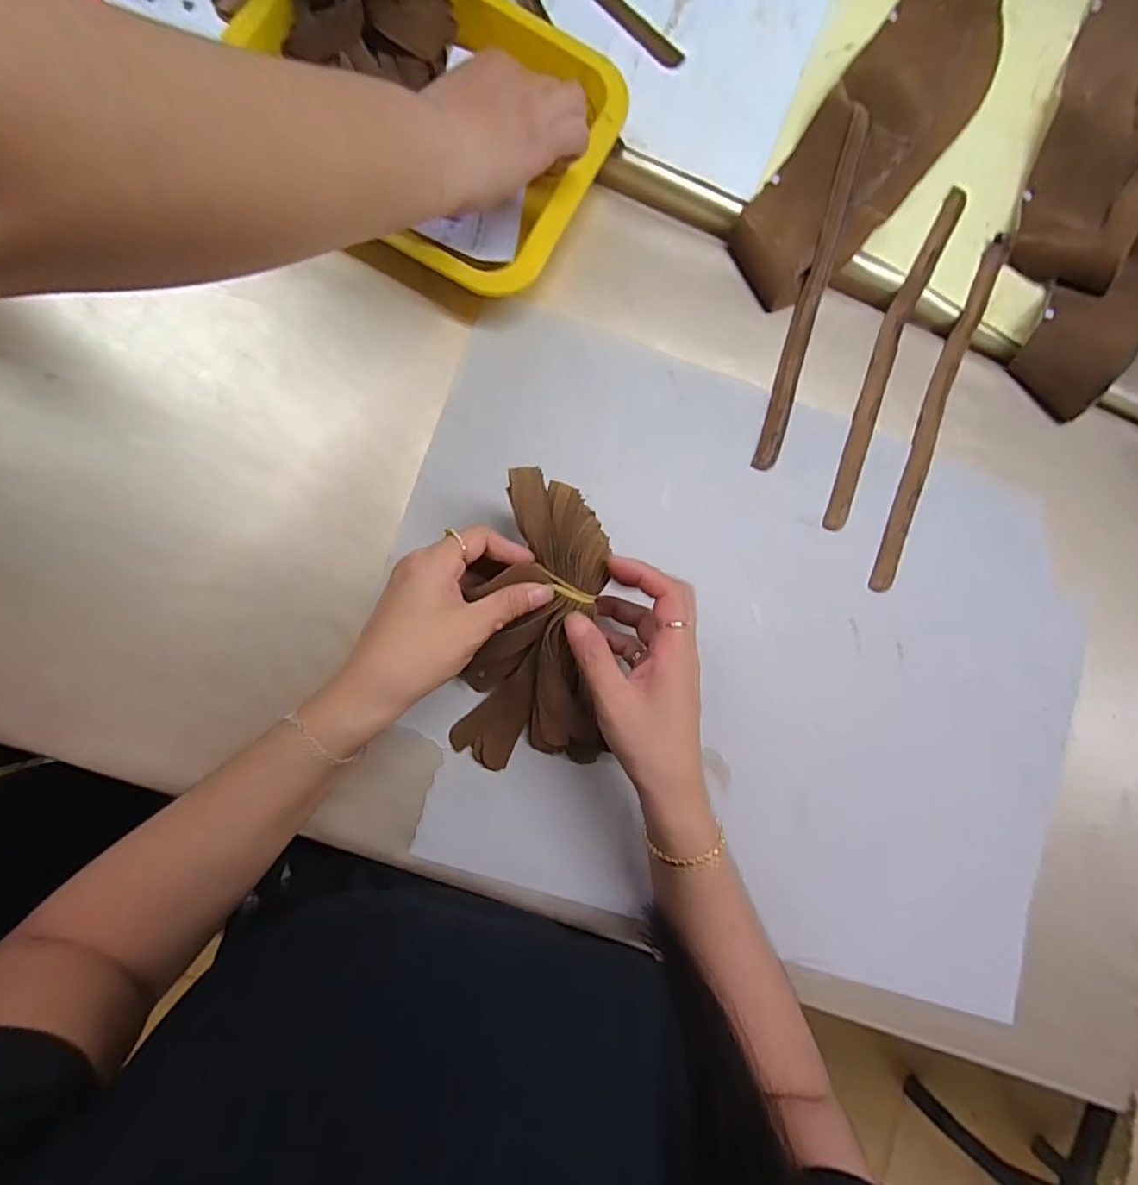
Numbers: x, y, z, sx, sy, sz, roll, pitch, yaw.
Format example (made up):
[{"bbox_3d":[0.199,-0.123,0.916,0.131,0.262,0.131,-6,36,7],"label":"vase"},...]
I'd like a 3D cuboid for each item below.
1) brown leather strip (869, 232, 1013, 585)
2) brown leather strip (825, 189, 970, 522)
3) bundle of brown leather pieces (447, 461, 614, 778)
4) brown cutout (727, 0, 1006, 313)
[{"bbox_3d":[0.300,-0.149,0.457,0.021,0.010,0.316,23,84,-4],"label":"brown leather strip"},{"bbox_3d":[0.262,-0.196,0.453,0.024,0.007,0.315,24,83,-4],"label":"brown leather strip"},{"bbox_3d":[-0.019,0.027,0.357,0.102,0.039,0.192,7,107,-6],"label":"bundle of brown leather pieces"},{"bbox_3d":[0.260,-0.383,0.459,0.103,0.021,0.362,37,83,-2],"label":"brown cutout"}]

